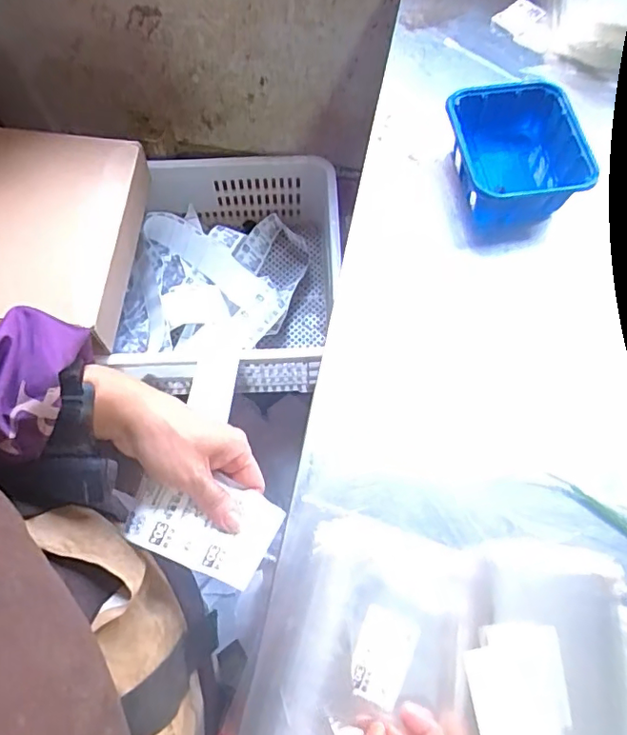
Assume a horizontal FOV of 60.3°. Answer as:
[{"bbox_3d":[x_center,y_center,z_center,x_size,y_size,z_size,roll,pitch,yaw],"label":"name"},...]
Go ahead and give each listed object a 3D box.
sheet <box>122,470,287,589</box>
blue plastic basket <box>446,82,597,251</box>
[{"bbox_3d":[-0.079,0.110,0.385,0.101,0.012,0.063,22,61,4],"label":"sheet"},{"bbox_3d":[0.200,-0.199,0.551,0.124,0.079,0.155,-15,69,-7],"label":"blue plastic basket"}]

